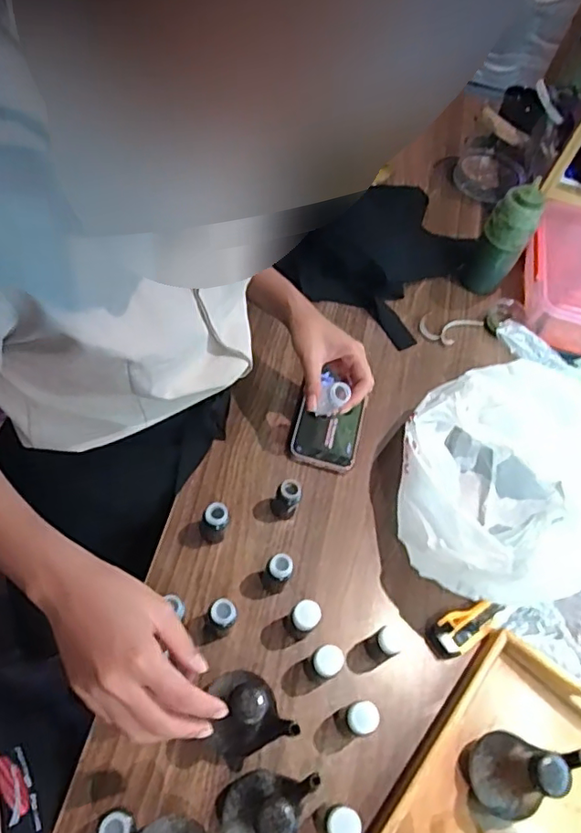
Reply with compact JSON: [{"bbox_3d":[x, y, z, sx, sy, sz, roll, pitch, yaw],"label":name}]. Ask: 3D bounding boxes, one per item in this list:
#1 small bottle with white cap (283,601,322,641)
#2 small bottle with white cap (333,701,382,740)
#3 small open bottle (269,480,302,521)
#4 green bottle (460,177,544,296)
[{"bbox_3d":[0.012,0.205,0.571,0.032,0.064,0.028,29,58,8],"label":"small bottle with white cap"},{"bbox_3d":[0.062,0.283,0.528,0.031,0.064,0.026,2,58,-9],"label":"small bottle with white cap"},{"bbox_3d":[-0.005,0.092,0.629,0.031,0.055,0.022,3,58,-9],"label":"small open bottle"},{"bbox_3d":[0.316,-0.263,0.850,0.066,0.173,0.062,28,58,8],"label":"green bottle"}]

